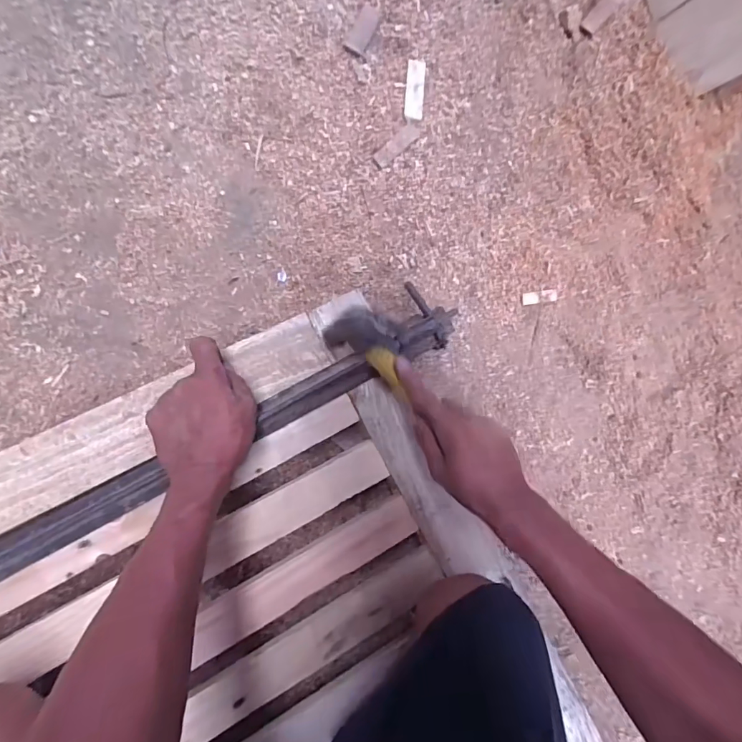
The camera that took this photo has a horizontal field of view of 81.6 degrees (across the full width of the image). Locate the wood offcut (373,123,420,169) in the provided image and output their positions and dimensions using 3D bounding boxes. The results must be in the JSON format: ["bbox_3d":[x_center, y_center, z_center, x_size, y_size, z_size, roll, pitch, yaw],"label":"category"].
[{"bbox_3d":[0.038,-0.323,0.615,0.023,0.006,0.083,45,80,-5],"label":"wood offcut"}]

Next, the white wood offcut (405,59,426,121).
[{"bbox_3d":[0.064,-0.411,0.627,0.027,0.004,0.087,4,89,-10],"label":"white wood offcut"}]

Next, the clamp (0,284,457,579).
[{"bbox_3d":[-0.411,0.212,0.425,1.063,0.051,0.071,-29,95,-10],"label":"clamp"}]

